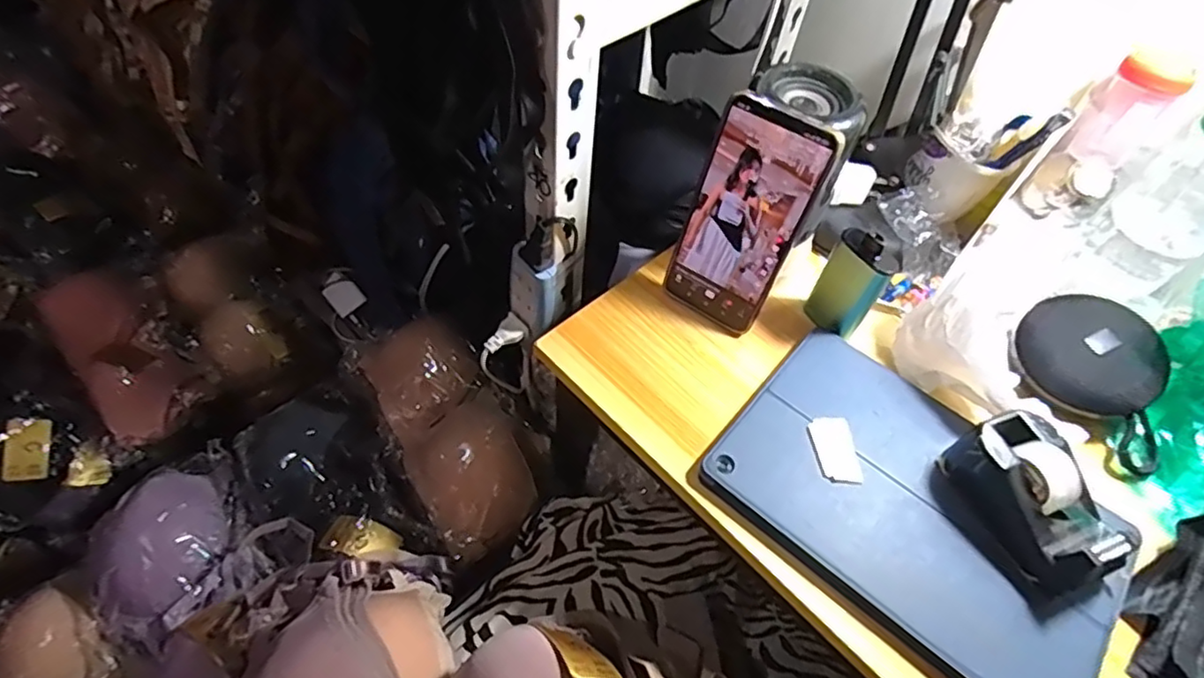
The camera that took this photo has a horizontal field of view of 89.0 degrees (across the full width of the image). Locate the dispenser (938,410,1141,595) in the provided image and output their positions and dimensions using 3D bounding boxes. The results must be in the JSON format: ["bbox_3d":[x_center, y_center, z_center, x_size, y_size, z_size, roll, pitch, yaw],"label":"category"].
[{"bbox_3d":[0.262,0.097,0.375,0.064,0.044,0.097,-27,62,-21],"label":"dispenser"}]

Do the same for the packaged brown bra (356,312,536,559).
[{"bbox_3d":[-0.151,0.083,0.603,0.098,0.060,0.240,-25,62,-20],"label":"packaged brown bra"}]

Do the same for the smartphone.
[{"bbox_3d":[0.097,-0.079,0.429,0.076,0.162,0.004,31,43,16],"label":"smartphone"}]

